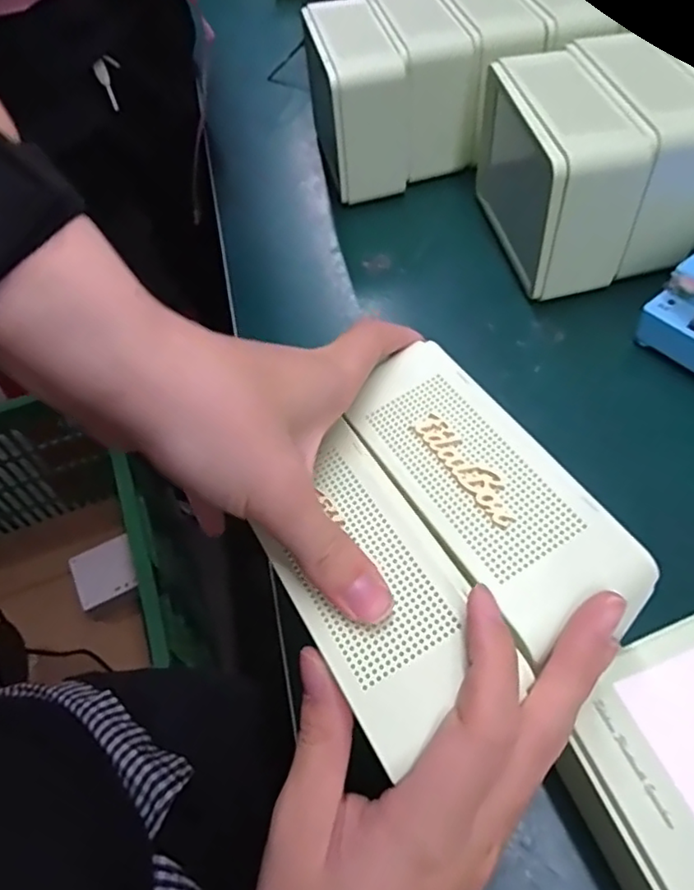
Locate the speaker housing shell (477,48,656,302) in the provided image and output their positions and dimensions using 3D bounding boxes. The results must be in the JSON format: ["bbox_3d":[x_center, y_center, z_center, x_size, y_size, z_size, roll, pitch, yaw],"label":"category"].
[{"bbox_3d":[0.139,-0.183,0.419,0.059,0.103,0.137,-9,54,-1],"label":"speaker housing shell"}]

